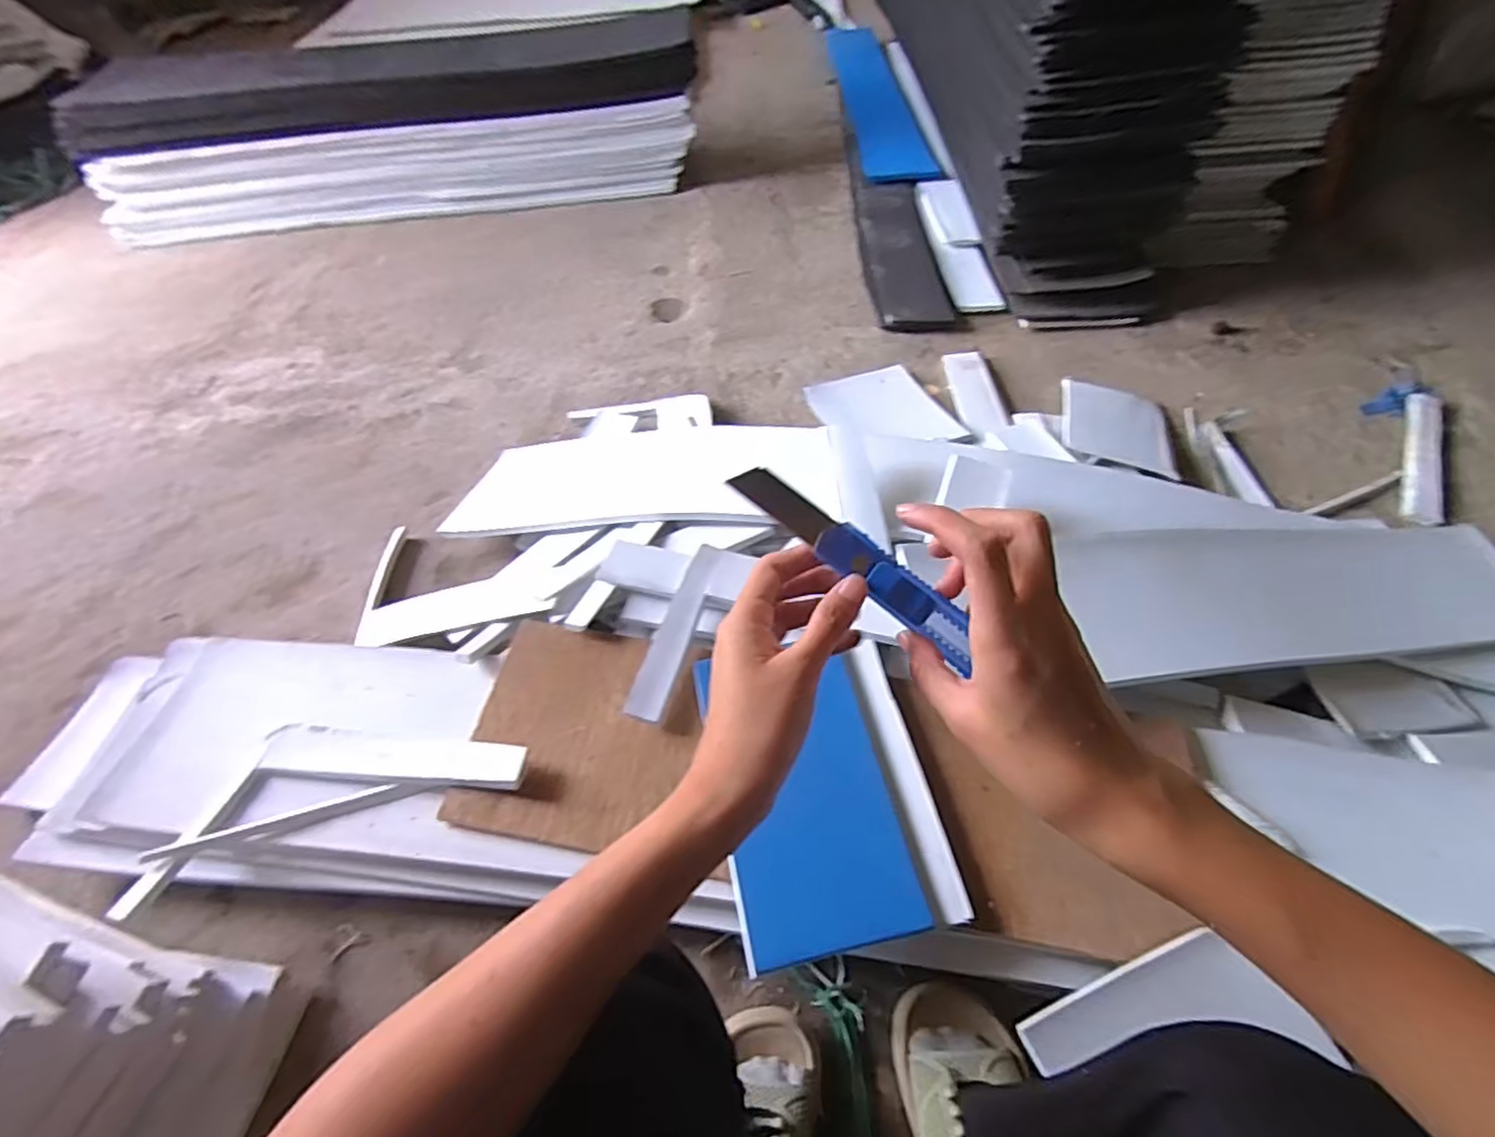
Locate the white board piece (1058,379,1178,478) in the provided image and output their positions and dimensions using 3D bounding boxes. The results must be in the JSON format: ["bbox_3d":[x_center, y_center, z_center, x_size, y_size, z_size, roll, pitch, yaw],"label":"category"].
[{"bbox_3d":[0.553,-0.219,1.003,0.150,0.008,0.207,13,49,14],"label":"white board piece"}]

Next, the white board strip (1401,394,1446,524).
[{"bbox_3d":[0.967,-0.162,0.956,0.043,0.012,0.271,8,55,38],"label":"white board strip"}]

